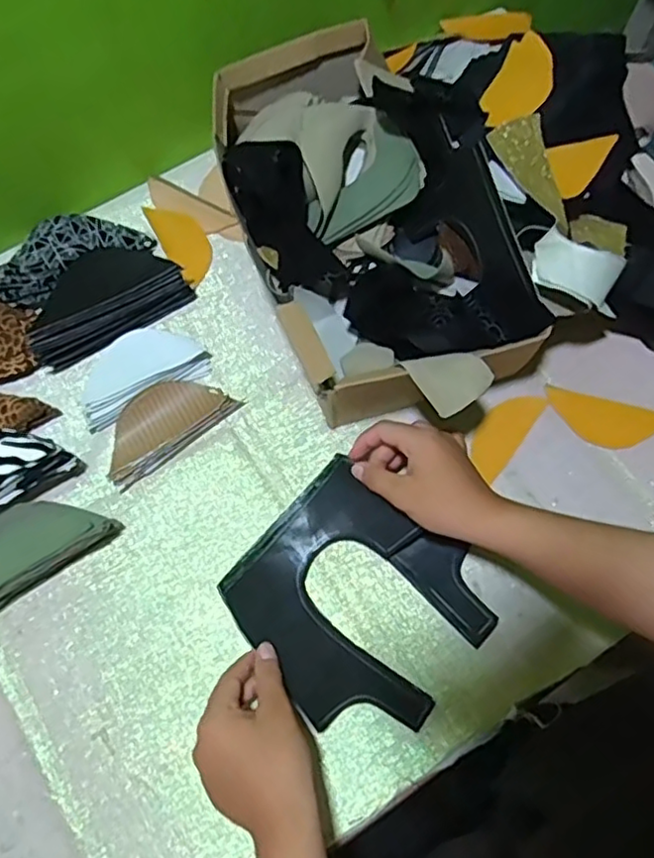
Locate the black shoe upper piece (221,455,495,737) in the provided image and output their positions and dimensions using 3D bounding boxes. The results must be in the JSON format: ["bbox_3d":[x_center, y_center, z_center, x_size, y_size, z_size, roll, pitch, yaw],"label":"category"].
[{"bbox_3d":[0.024,0.139,0.504,0.180,0.023,0.162,39,74,11],"label":"black shoe upper piece"}]

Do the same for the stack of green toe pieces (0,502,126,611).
[{"bbox_3d":[-0.232,0.094,0.506,0.118,0.048,0.055,-27,72,-10],"label":"stack of green toe pieces"}]

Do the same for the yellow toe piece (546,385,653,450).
[{"bbox_3d":[0.249,-0.006,0.572,0.105,0.005,0.043,13,83,0],"label":"yellow toe piece"}]

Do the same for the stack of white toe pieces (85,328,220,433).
[{"bbox_3d":[-0.168,-0.052,0.570,0.119,0.029,0.060,-34,73,-13],"label":"stack of white toe pieces"}]

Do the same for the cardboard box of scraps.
[{"bbox_3d":[0.028,-0.167,0.564,0.185,0.132,0.357,-19,71,-8],"label":"cardboard box of scraps"}]

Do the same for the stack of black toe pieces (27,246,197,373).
[{"bbox_3d":[-0.209,-0.121,0.585,0.149,0.037,0.085,-35,73,-13],"label":"stack of black toe pieces"}]

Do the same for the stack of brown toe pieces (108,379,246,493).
[{"bbox_3d":[-0.143,-0.005,0.558,0.122,0.024,0.059,-36,74,-13],"label":"stack of brown toe pieces"}]

